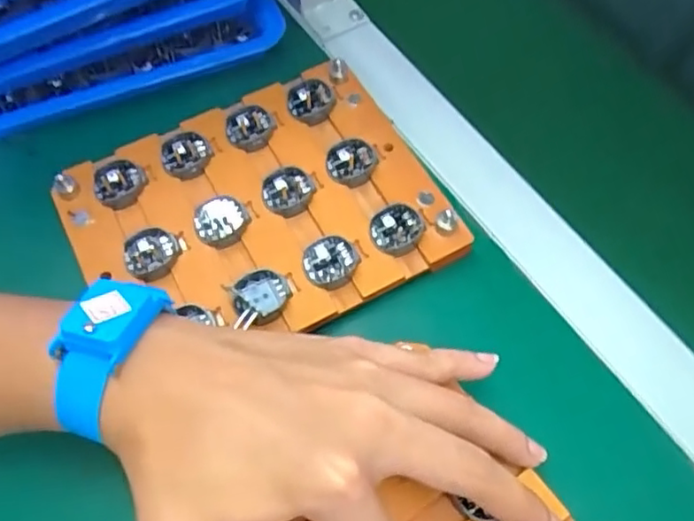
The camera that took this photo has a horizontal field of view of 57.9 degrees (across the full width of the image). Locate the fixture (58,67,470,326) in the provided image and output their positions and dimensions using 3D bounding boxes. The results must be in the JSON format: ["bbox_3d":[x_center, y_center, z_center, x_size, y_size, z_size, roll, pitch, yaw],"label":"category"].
[{"bbox_3d":[-0.048,-0.026,0.340,0.183,0.014,0.145,-26,65,-14],"label":"fixture"}]

